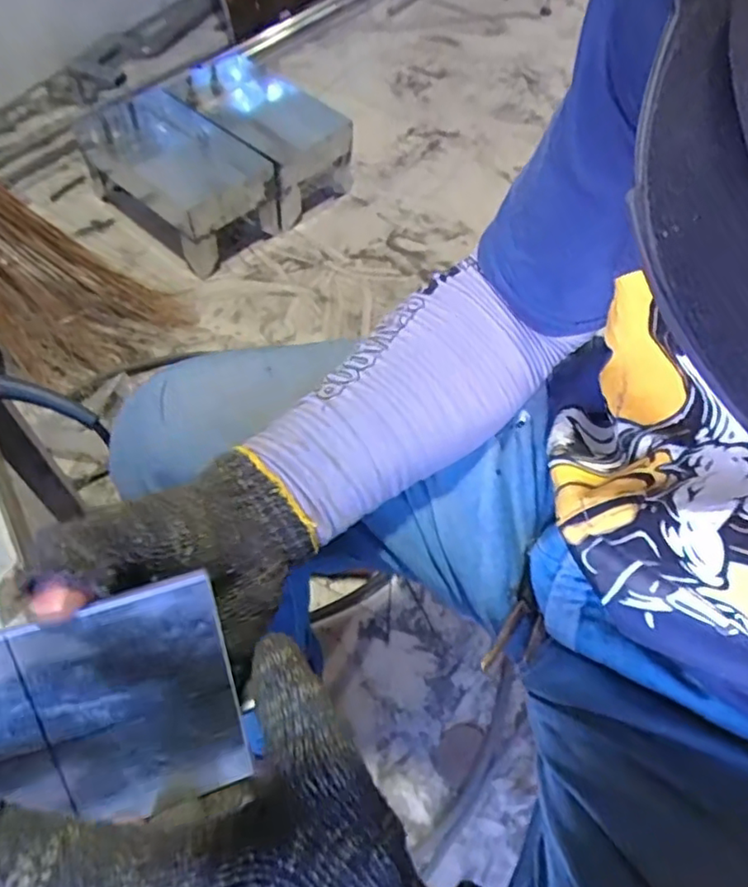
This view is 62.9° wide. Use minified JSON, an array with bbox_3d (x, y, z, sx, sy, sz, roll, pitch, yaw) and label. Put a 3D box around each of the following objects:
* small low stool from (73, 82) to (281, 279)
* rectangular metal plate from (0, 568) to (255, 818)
[{"bbox_3d":[-0.432,-0.589,1.336,0.250,0.161,0.494,-38,67,-24],"label":"small low stool"},{"bbox_3d":[-0.106,0.110,0.242,0.098,0.107,0.004,-14,26,-19],"label":"rectangular metal plate"}]

